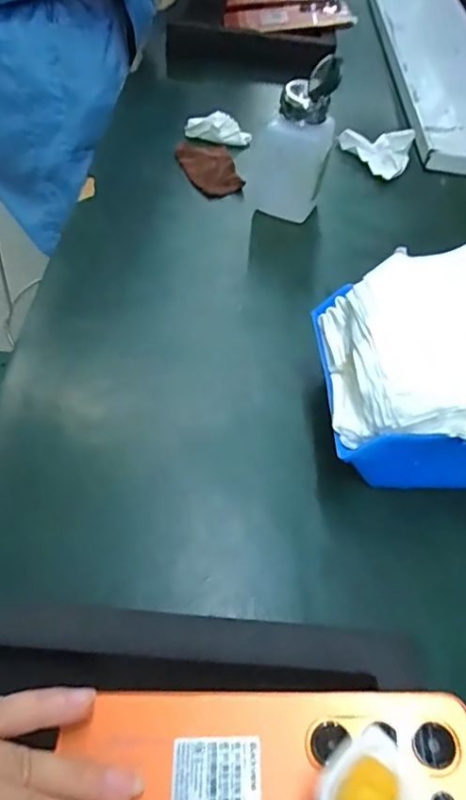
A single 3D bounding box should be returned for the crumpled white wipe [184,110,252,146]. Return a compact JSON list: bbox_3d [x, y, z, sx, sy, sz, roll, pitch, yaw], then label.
[{"bbox_3d":[-0.015,-0.283,0.584,0.066,0.023,0.018,9,51,-2],"label":"crumpled white wipe"}]

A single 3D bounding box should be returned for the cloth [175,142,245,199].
[{"bbox_3d":[-0.024,-0.230,0.555,0.054,0.007,0.098,-10,54,-16],"label":"cloth"}]

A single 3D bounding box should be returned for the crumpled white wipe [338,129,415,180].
[{"bbox_3d":[0.147,-0.261,0.591,0.074,0.022,0.067,18,52,5],"label":"crumpled white wipe"}]

